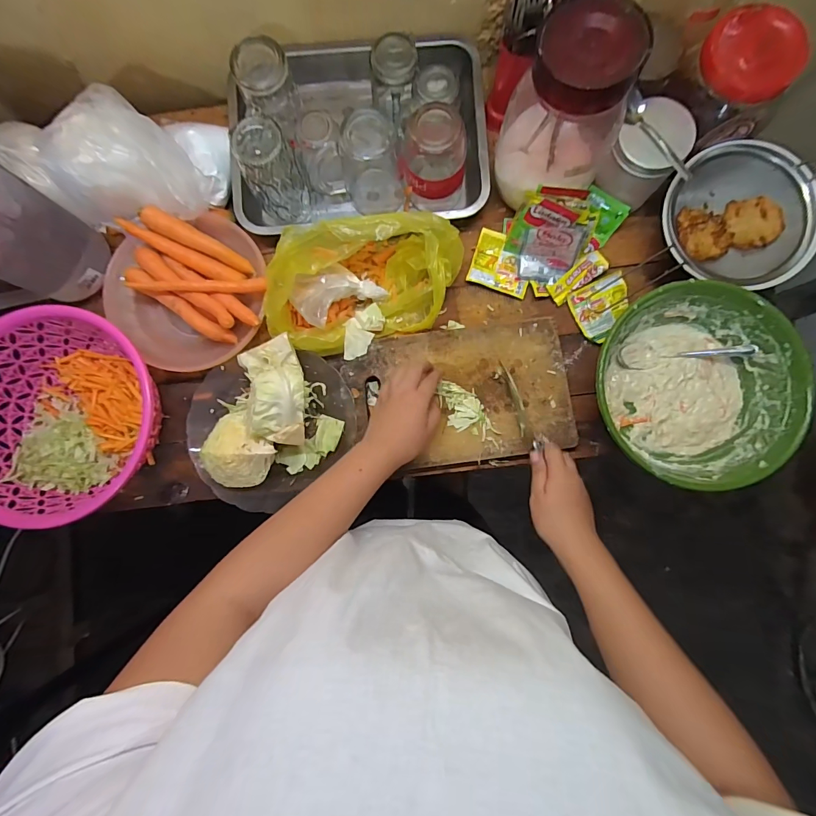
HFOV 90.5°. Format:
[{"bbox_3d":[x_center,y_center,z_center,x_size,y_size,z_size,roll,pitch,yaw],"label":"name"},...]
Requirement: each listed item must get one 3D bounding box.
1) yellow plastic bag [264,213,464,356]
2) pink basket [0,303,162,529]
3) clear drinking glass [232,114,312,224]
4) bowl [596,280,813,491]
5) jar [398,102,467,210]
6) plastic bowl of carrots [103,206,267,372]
[{"bbox_3d":[-0.057,-0.163,0.518,0.257,0.099,0.134,-15,86,0],"label":"yellow plastic bag"},{"bbox_3d":[-0.439,0.011,0.520,0.252,0.092,0.236,0,86,1],"label":"pink basket"},{"bbox_3d":[-0.175,-0.304,0.526,0.066,0.126,0.072,0,86,1],"label":"clear drinking glass"},{"bbox_3d":[0.348,-0.026,0.510,0.229,0.082,0.233,0,86,1],"label":"bowl"},{"bbox_3d":[0.034,-0.316,0.527,0.079,0.120,0.069,29,87,3],"label":"jar"},{"bbox_3d":[-0.298,-0.155,0.552,0.206,0.056,0.206,0,86,1],"label":"plastic bowl of carrots"}]

